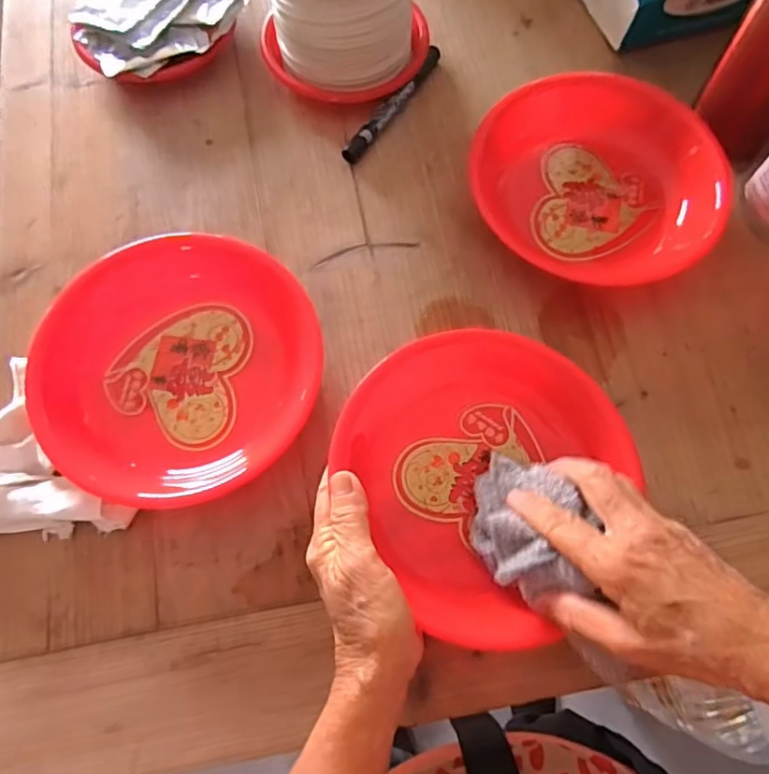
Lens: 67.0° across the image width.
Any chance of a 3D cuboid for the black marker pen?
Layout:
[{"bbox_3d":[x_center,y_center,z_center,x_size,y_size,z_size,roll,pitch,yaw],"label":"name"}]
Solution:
[{"bbox_3d":[0.010,-0.244,0.503,0.015,0.016,0.138,34,75,12],"label":"black marker pen"}]

